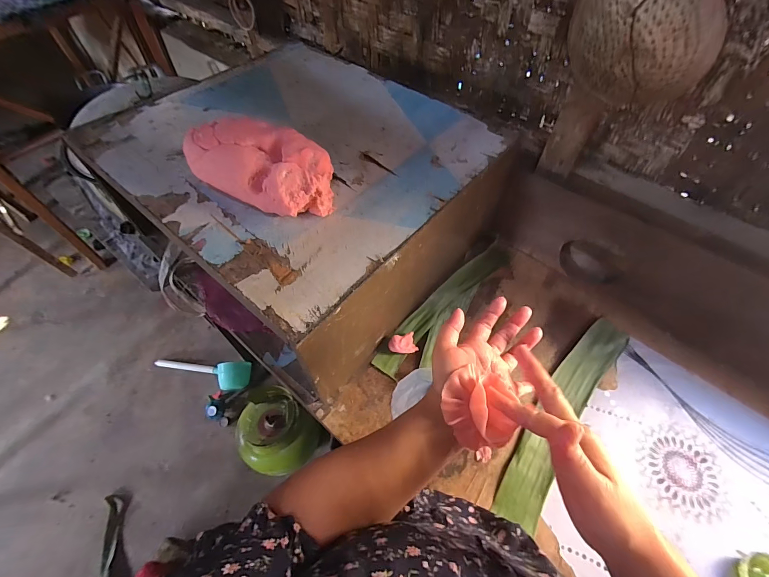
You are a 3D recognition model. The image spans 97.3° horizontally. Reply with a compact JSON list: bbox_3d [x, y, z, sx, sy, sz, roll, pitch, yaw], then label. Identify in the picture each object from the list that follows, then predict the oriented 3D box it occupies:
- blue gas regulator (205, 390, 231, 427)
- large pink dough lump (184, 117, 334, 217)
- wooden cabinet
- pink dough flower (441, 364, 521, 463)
[{"bbox_3d":[-0.631,0.447,1.289,0.069,0.077,0.132,-5,57,-4],"label":"blue gas regulator"},{"bbox_3d":[-0.167,-0.165,0.473,0.192,0.088,0.111,27,60,16],"label":"large pink dough lump"},{"bbox_3d":[-0.153,-0.177,0.672,0.575,0.253,0.520,37,63,21],"label":"wooden cabinet"},{"bbox_3d":[0.085,0.109,0.305,0.068,0.032,0.061,36,63,21],"label":"pink dough flower"}]

